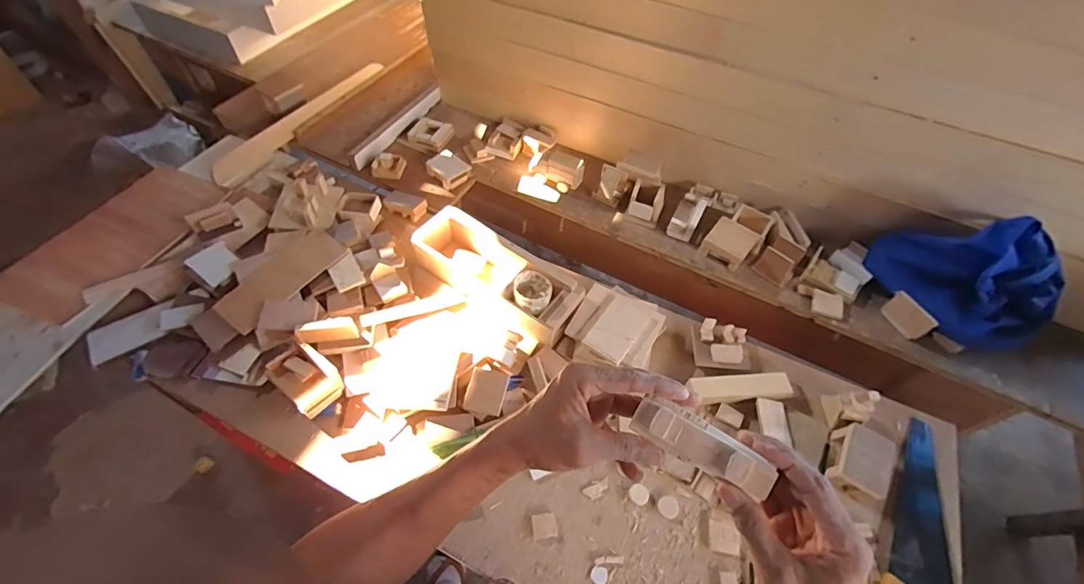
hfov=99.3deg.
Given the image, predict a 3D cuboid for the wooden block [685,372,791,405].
[{"bbox_3d":[0.333,0.161,0.775,0.164,0.022,0.045,-3,55,-4],"label":"wooden block"}]

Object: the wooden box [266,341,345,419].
[{"bbox_3d":[-0.384,0.135,0.743,0.123,0.055,0.077,33,60,20],"label":"wooden box"}]

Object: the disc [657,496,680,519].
[{"bbox_3d":[0.187,0.316,0.678,0.030,0.004,0.030,1,55,-1],"label":"disc"}]

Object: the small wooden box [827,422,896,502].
[{"bbox_3d":[0.481,0.258,0.695,0.069,0.064,0.099,27,58,16],"label":"small wooden box"}]

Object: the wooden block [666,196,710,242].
[{"bbox_3d":[0.306,-0.162,0.968,0.054,0.040,0.109,25,58,15],"label":"wooden block"}]

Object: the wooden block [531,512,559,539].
[{"bbox_3d":[0.004,0.335,0.661,0.034,0.004,0.031,-7,55,-7],"label":"wooden block"}]

